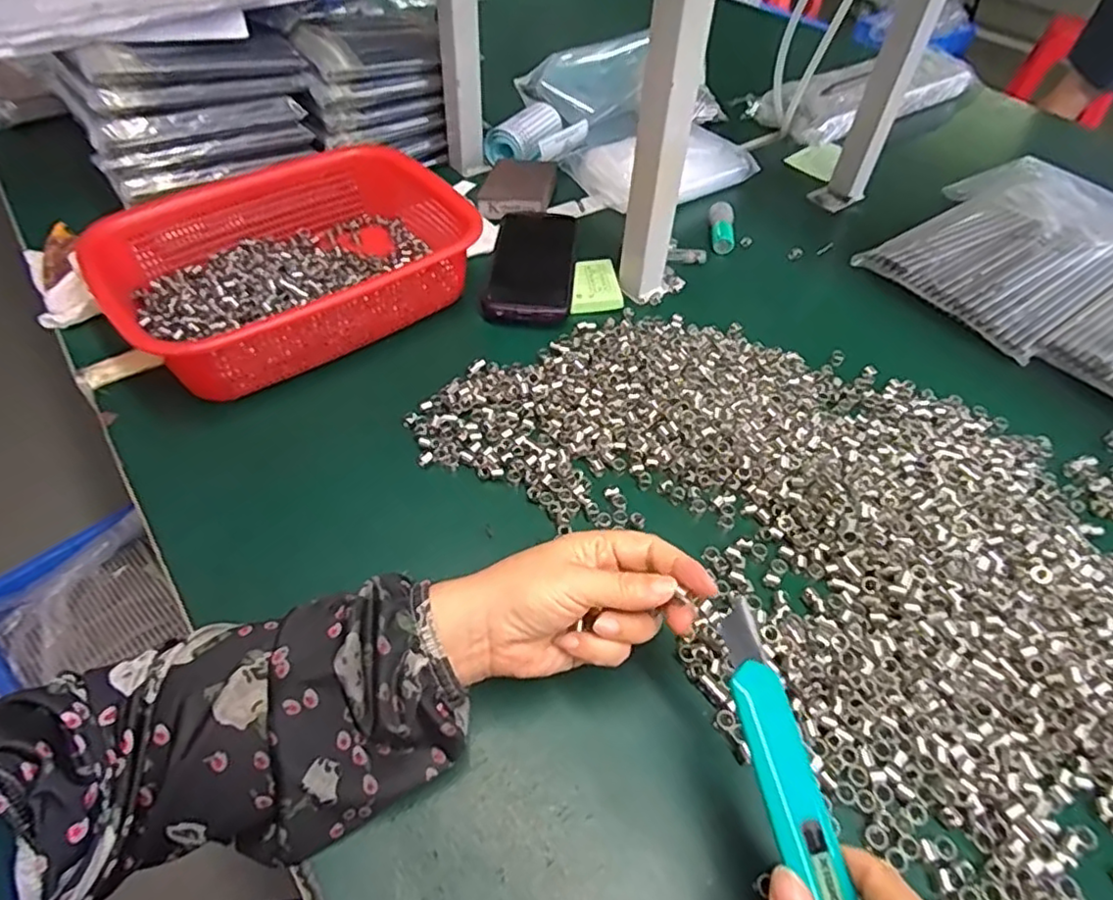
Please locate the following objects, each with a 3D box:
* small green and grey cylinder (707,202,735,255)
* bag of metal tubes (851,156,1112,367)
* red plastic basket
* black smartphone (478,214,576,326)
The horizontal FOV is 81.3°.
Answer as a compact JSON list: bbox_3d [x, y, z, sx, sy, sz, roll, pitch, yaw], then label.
[{"bbox_3d":[0.171,-0.230,0.675,0.025,0.027,0.061,5,49,2],"label":"small green and grey cylinder"},{"bbox_3d":[0.480,-0.223,0.679,0.330,0.030,0.210,-28,55,-24],"label":"bag of metal tubes"},{"bbox_3d":[-0.207,-0.167,0.557,0.308,0.062,0.213,-31,57,-26],"label":"red plastic basket"},{"bbox_3d":[-0.023,-0.178,0.613,0.079,0.010,0.182,5,49,2],"label":"black smartphone"}]

